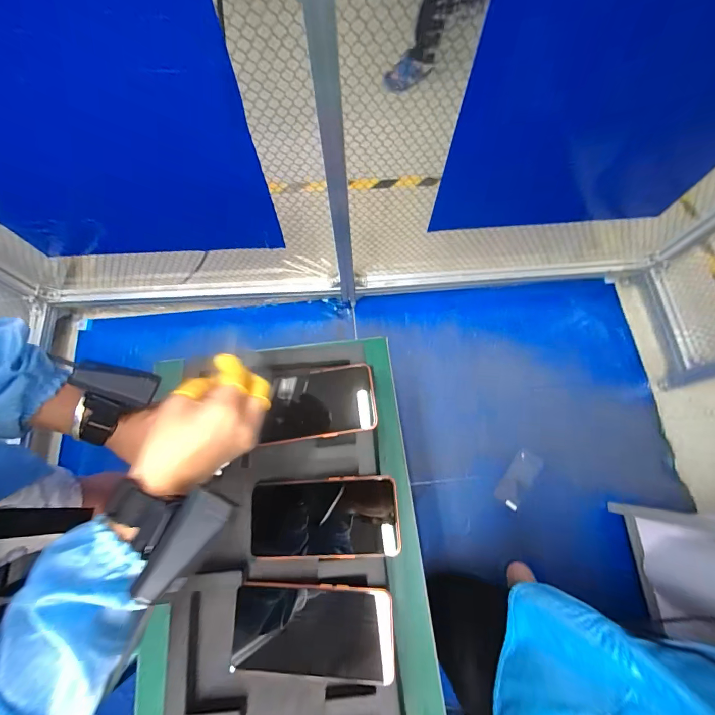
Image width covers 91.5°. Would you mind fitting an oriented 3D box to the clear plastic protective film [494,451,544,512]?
[{"bbox_3d":[0.467,0.350,1.006,0.071,0.008,0.166,37,75,12],"label":"clear plastic protective film"}]

